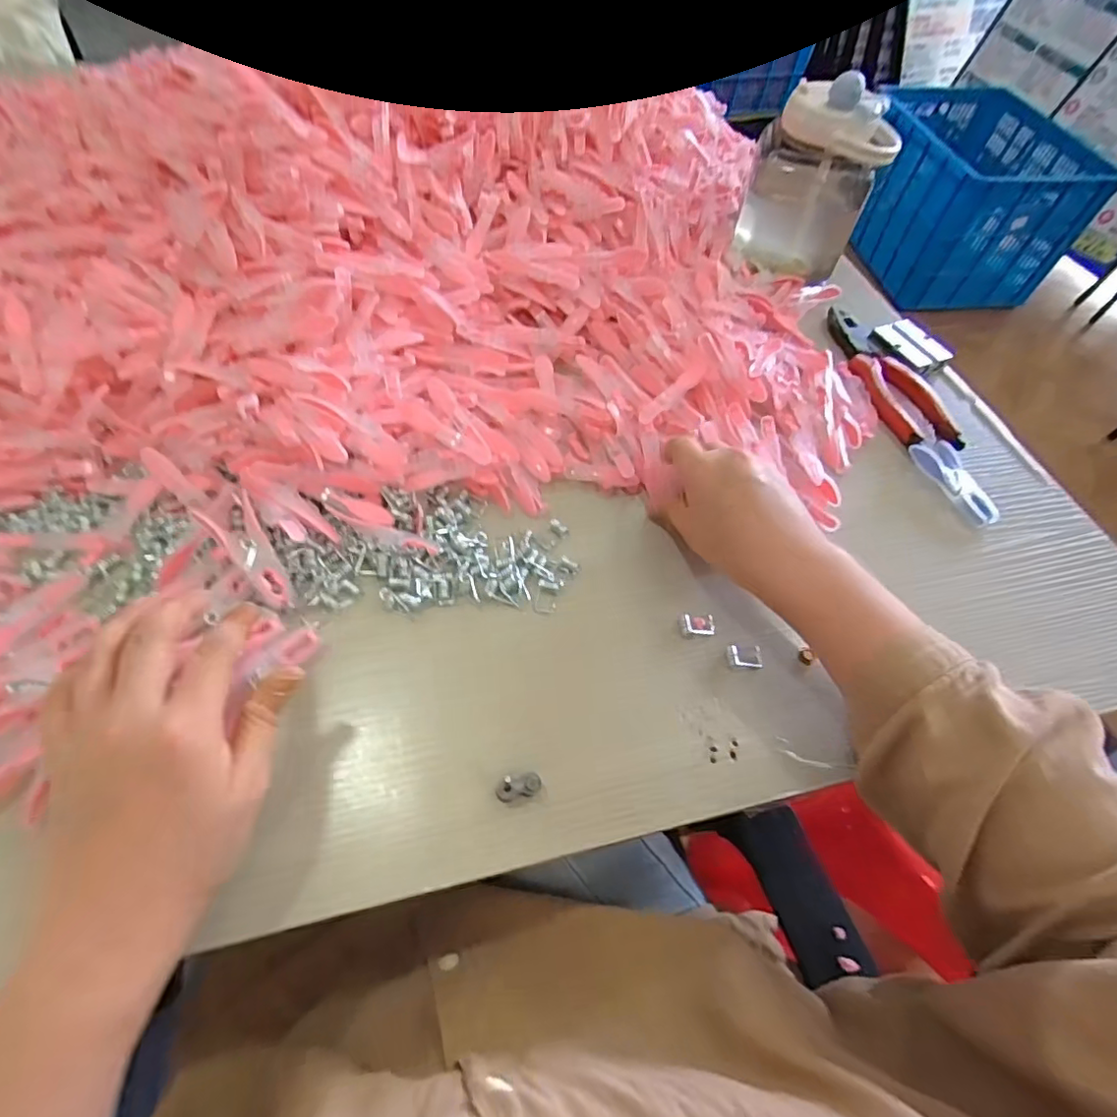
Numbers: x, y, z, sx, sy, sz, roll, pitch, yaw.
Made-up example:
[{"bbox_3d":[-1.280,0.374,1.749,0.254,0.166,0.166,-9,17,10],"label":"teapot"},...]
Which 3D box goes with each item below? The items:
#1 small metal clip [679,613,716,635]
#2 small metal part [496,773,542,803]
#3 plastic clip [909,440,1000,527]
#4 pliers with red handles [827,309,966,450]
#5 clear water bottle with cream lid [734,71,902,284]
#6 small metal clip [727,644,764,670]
[{"bbox_3d":[0.091,0.042,0.369,0.022,0.004,0.014,2,57,-2],"label":"small metal clip"},{"bbox_3d":[-0.021,0.125,0.307,0.024,0.018,0.012,-7,58,-7],"label":"small metal part"},{"bbox_3d":[0.313,-0.061,0.446,0.037,0.013,0.082,-9,58,-9],"label":"plastic clip"},{"bbox_3d":[0.301,-0.171,0.523,0.055,0.020,0.187,-7,58,-8],"label":"pliers with red handles"},{"bbox_3d":[0.255,-0.382,0.572,0.114,0.160,0.111,19,58,9],"label":"clear water bottle with cream lid"},{"bbox_3d":[0.118,0.062,0.357,0.022,0.004,0.014,3,59,-3],"label":"small metal clip"}]

